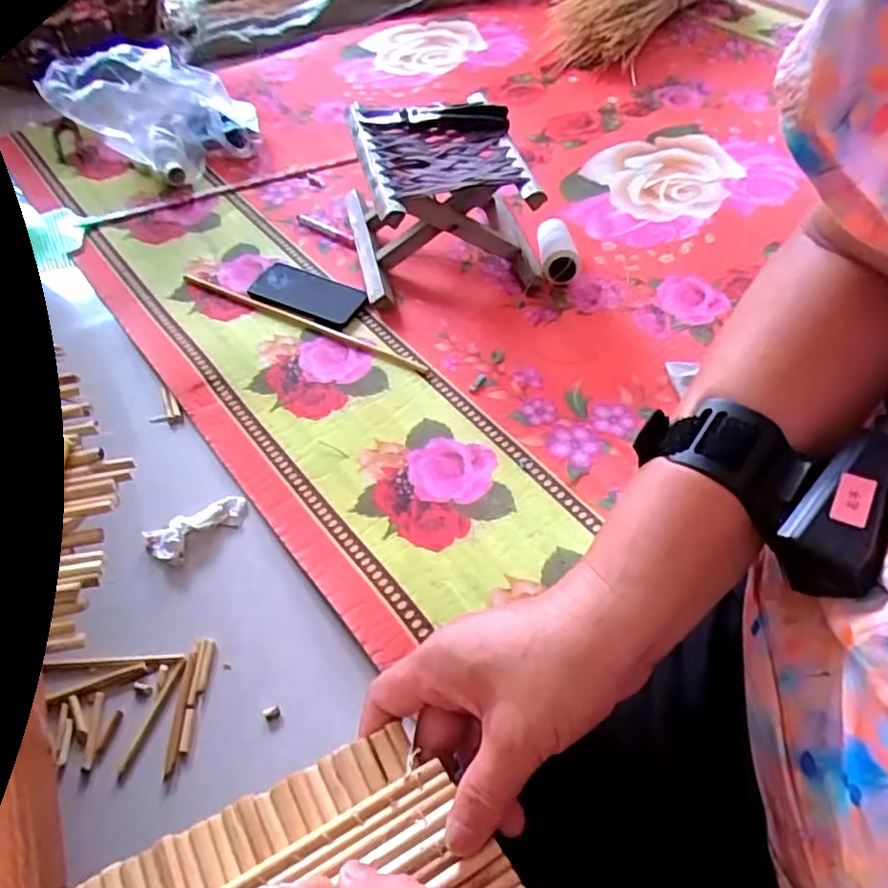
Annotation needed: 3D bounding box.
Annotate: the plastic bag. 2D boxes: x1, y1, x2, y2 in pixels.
[{"bbox_3d":[-0.446,-0.521,1.053,0.286,0.181,0.110,-17,56,-12],"label":"plastic bag"}]

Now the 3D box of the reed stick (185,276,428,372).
[{"bbox_3d":[-0.197,-0.168,0.892,0.382,0.004,0.018,23,57,16],"label":"reed stick"}]

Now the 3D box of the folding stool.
[{"bbox_3d":[-0.001,-0.358,0.946,0.262,0.174,0.262,-9,55,-6],"label":"folding stool"}]

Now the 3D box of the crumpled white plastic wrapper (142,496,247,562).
[{"bbox_3d":[-0.267,0.088,0.706,0.107,0.017,0.046,-30,60,-20],"label":"crumpled white plastic wrapper"}]

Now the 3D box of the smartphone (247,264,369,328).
[{"bbox_3d":[-0.197,-0.215,0.933,0.167,0.008,0.076,21,57,15],"label":"smartphone"}]

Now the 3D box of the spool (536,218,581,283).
[{"bbox_3d":[0.169,-0.288,0.968,0.055,0.062,0.098,-4,54,-3],"label":"spool"}]

